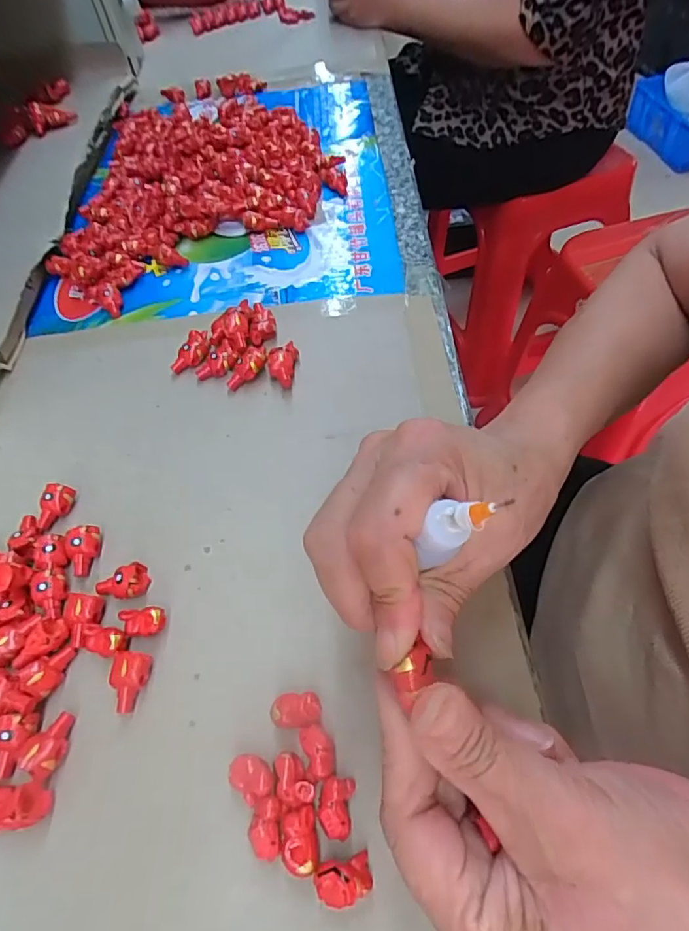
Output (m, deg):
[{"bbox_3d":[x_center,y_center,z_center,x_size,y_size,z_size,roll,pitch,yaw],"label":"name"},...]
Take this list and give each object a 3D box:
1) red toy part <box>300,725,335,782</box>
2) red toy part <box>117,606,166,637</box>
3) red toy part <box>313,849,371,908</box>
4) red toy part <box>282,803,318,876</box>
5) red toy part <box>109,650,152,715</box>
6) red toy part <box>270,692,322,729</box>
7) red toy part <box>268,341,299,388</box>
[{"bbox_3d":[-0.011,0.119,0.216,0.012,0.012,0.020,-12,56,-7],"label":"red toy part"},{"bbox_3d":[-0.097,0.076,0.251,0.022,0.012,0.013,3,55,4],"label":"red toy part"},{"bbox_3d":[0.000,0.153,0.191,0.020,0.013,0.014,-10,55,-5],"label":"red toy part"},{"bbox_3d":[-0.017,0.143,0.199,0.013,0.012,0.021,-2,55,1],"label":"red toy part"},{"bbox_3d":[-0.098,0.099,0.237,0.018,0.012,0.026,1,55,3],"label":"red toy part"},{"bbox_3d":[-0.021,0.107,0.225,0.021,0.012,0.014,-6,55,-2],"label":"red toy part"},{"bbox_3d":[-0.041,-0.067,0.342,0.017,0.013,0.035,4,55,5],"label":"red toy part"}]

